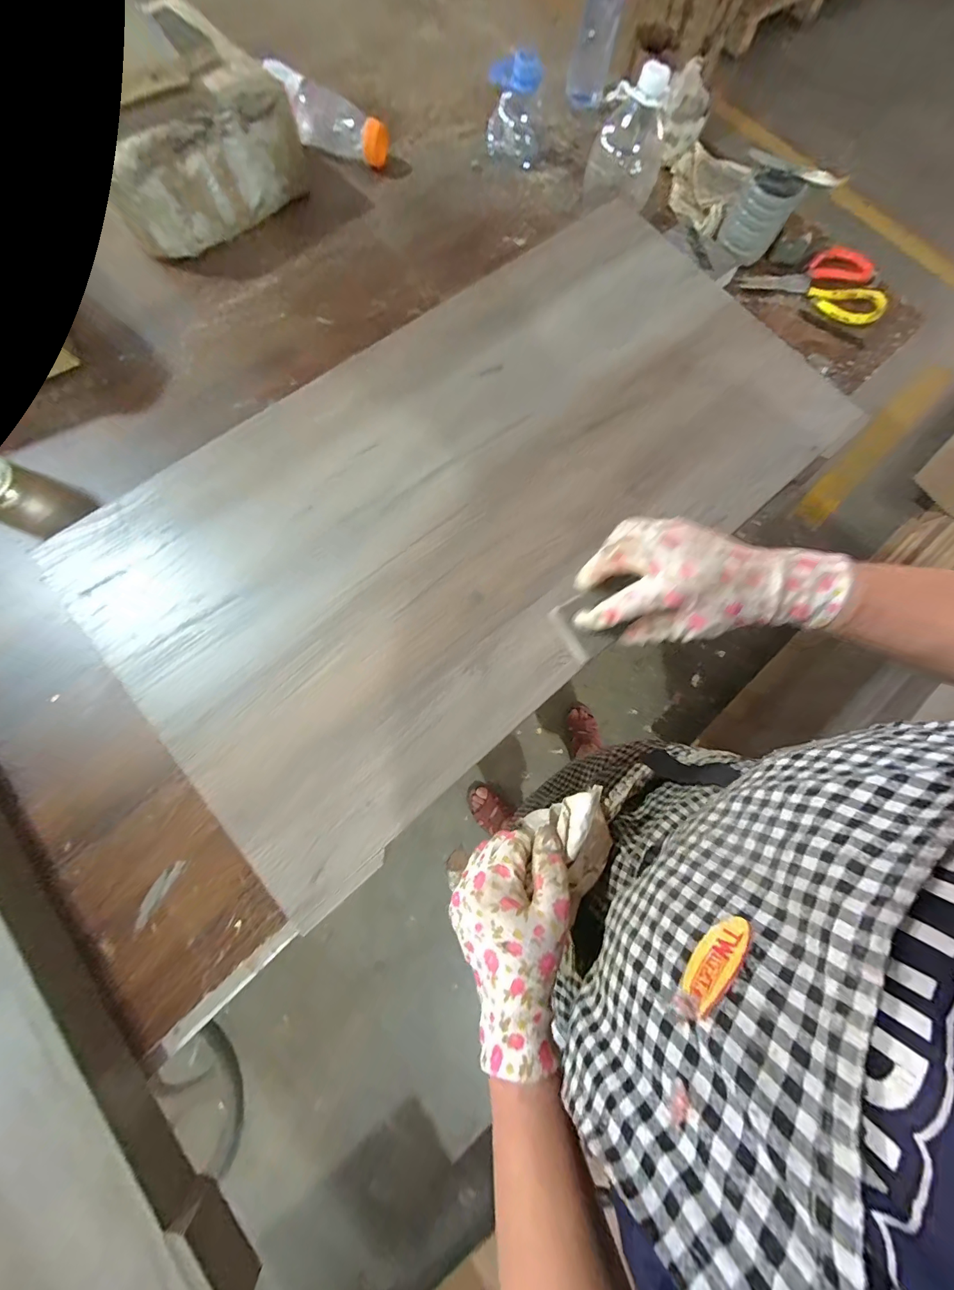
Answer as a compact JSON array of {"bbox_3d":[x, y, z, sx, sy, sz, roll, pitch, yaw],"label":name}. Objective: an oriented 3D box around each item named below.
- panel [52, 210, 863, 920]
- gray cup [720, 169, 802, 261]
[{"bbox_3d":[0.013,-0.149,0.379,0.678,0.017,0.353,-40,84,-12],"label":"panel"},{"bbox_3d":[0.362,-0.553,0.527,0.071,0.059,0.062,29,77,4],"label":"gray cup"}]

